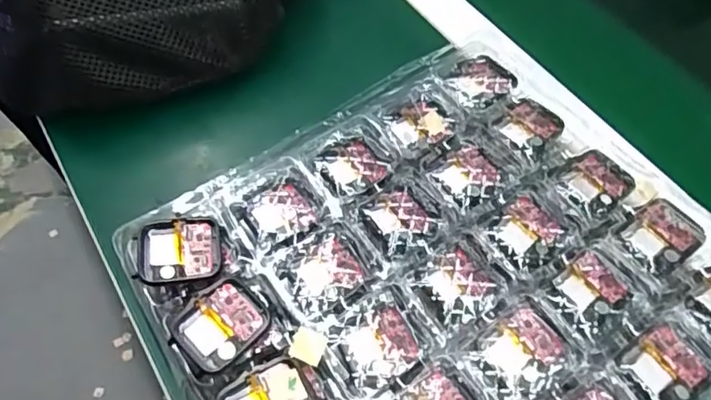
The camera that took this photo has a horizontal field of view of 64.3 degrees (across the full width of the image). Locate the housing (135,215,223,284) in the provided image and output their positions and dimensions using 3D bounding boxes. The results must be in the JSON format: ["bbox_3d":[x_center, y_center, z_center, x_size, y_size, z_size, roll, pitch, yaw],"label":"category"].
[{"bbox_3d":[-0.097,0.028,0.307,0.042,0.007,0.036,-10,58,-6],"label":"housing"}]

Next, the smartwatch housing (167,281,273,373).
[{"bbox_3d":[-0.067,0.063,0.286,0.035,0.007,0.043,37,65,21],"label":"smartwatch housing"}]

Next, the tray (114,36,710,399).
[{"bbox_3d":[0.059,0.053,0.316,0.286,0.046,0.265,-31,63,-17],"label":"tray"}]

